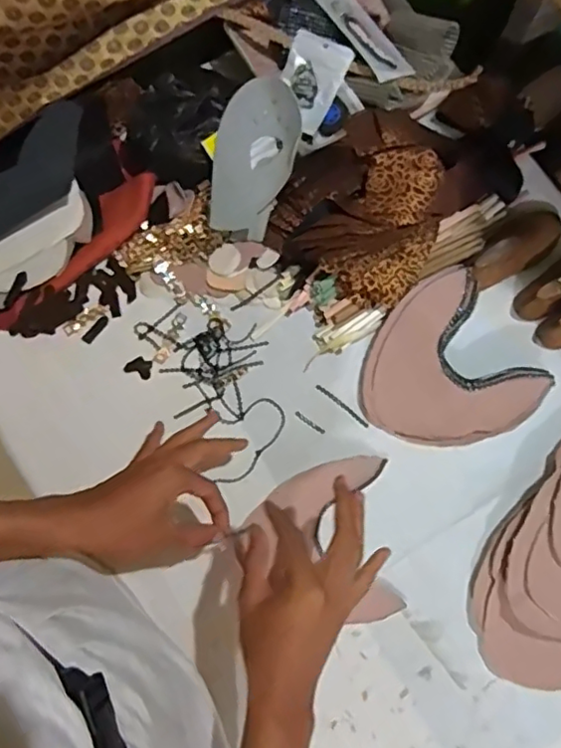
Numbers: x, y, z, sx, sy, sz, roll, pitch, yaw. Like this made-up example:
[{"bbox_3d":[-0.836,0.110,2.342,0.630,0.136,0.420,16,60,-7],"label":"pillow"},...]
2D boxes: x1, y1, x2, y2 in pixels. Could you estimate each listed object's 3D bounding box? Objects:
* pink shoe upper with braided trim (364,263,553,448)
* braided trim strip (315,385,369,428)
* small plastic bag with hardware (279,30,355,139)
[{"bbox_3d":[0.173,-0.003,0.622,0.176,0.049,0.175,-31,79,-6],"label":"pink shoe upper with braided trim"},{"bbox_3d":[0.068,0.035,0.648,0.071,0.004,0.007,38,82,8],"label":"braided trim strip"},{"bbox_3d":[0.032,-0.329,0.662,0.069,0.011,0.095,30,102,6],"label":"small plastic bag with hardware"}]

